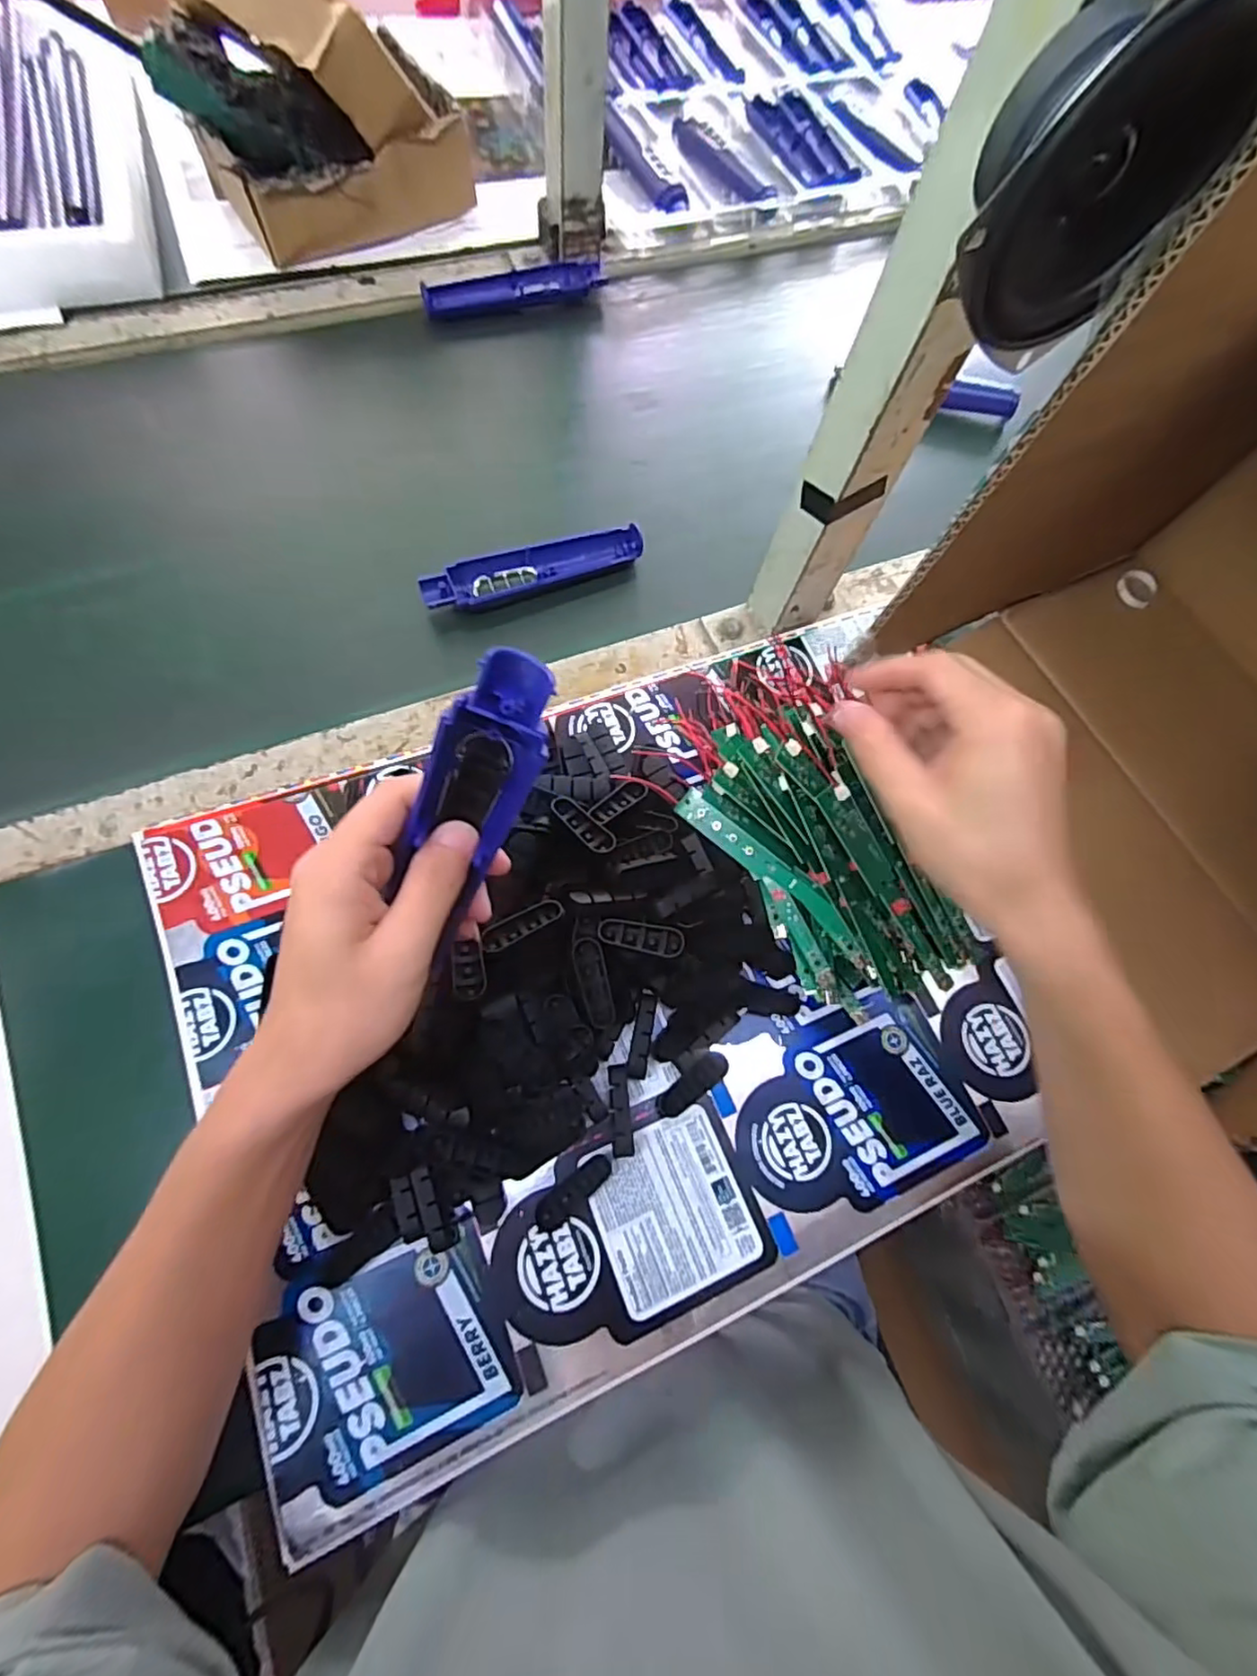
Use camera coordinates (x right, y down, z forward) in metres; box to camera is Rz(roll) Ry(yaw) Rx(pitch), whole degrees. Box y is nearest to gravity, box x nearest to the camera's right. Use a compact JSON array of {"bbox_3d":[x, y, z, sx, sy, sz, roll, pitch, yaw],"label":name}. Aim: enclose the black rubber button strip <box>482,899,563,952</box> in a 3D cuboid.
[{"bbox_3d":[-0.059,0.048,0.366,0.046,0.005,0.015,-27,75,-15],"label":"black rubber button strip"}]

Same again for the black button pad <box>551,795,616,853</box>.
[{"bbox_3d":[-0.028,-0.008,0.391,0.048,0.005,0.016,39,70,16],"label":"black button pad"}]

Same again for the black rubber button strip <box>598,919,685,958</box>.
[{"bbox_3d":[0.007,0.056,0.369,0.048,0.004,0.017,8,61,6],"label":"black rubber button strip"}]

